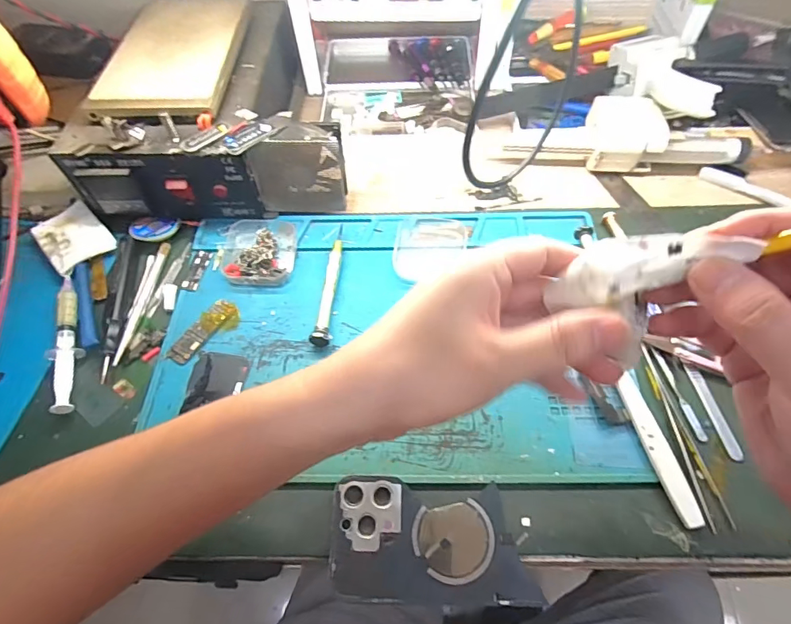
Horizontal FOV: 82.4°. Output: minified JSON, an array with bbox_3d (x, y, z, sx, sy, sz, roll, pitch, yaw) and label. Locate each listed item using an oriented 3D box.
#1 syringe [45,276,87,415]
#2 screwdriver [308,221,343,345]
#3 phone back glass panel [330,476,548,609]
[{"bbox_3d":[-0.273,0.022,0.371,0.020,0.011,0.127,-18,60,-8],"label":"syringe"},{"bbox_3d":[-0.055,-0.026,0.395,0.013,0.012,0.126,4,59,5],"label":"screwdriver"},{"bbox_3d":[0.023,0.147,0.293,0.125,0.007,0.071,1,59,4],"label":"phone back glass panel"}]

